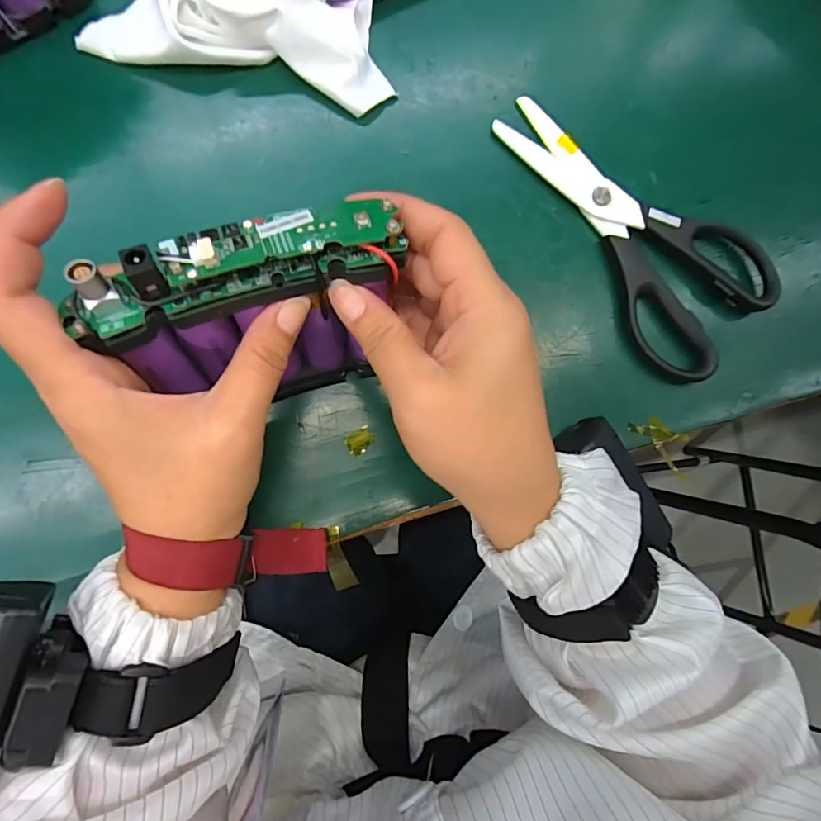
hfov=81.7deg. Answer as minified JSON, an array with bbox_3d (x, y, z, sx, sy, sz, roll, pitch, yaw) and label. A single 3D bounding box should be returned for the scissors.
[{"bbox_3d":[0.136,-0.113,0.275,0.099,0.011,0.184,-36,91,-10],"label":"scissors"}]

